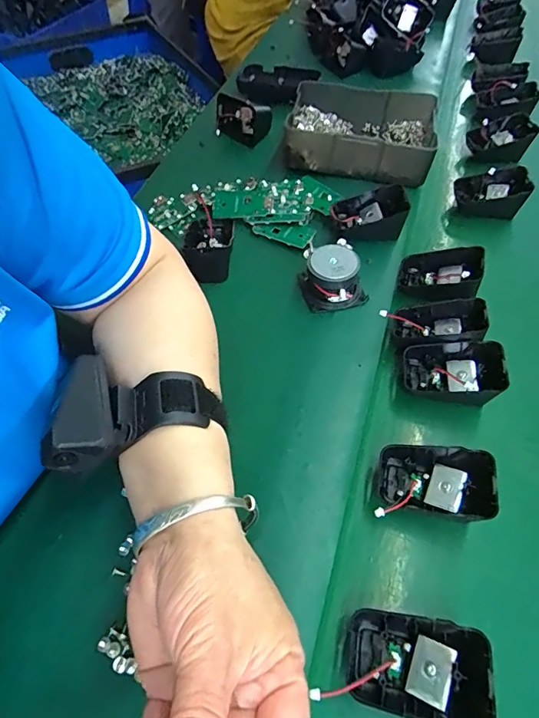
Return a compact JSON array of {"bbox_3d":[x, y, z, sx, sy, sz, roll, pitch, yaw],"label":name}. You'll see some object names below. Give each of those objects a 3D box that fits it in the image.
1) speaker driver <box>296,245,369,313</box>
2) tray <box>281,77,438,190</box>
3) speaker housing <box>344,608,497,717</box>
[{"bbox_3d":[0.055,-0.072,0.376,0.051,0.036,0.053,-15,58,-9],"label":"speaker driver"},{"bbox_3d":[0.104,-0.262,0.492,0.165,0.042,0.129,13,58,9],"label":"tray"},{"bbox_3d":[0.077,0.163,0.228,0.066,0.039,0.045,7,57,5],"label":"speaker housing"}]

